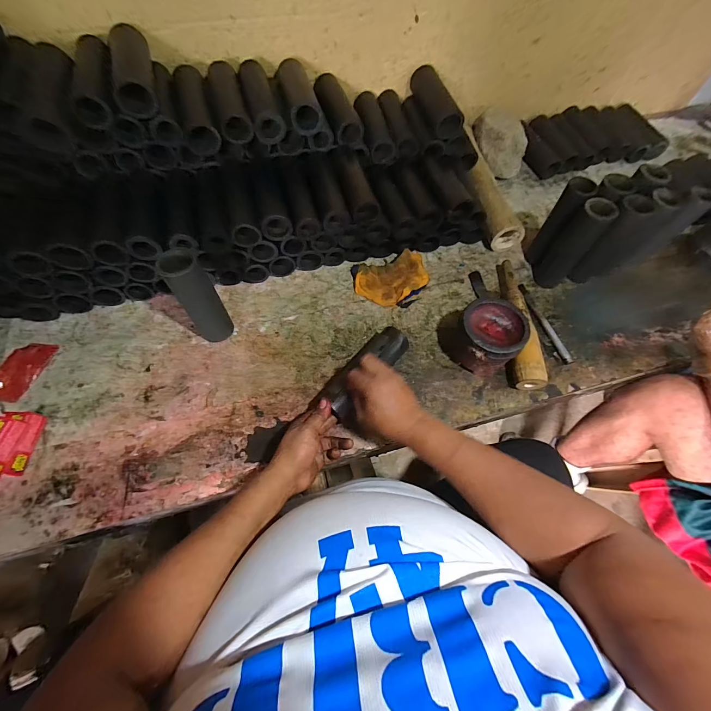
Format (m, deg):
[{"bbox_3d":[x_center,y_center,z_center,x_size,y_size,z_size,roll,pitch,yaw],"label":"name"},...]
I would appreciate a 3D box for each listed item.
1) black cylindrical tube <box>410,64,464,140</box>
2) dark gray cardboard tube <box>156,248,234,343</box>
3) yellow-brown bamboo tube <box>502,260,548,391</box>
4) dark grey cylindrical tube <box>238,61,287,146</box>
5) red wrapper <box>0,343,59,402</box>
[{"bbox_3d":[0.176,-0.558,0.720,0.066,0.057,0.190,-10,62,-8],"label":"black cylindrical tube"},{"bbox_3d":[-0.254,-0.087,0.543,0.057,0.188,0.058,-30,67,-17],"label":"dark gray cardboard tube"},{"bbox_3d":[0.315,-0.070,0.628,0.052,0.054,0.284,8,61,1],"label":"yellow-brown bamboo tube"},{"bbox_3d":[-0.175,-0.468,0.608,0.056,0.053,0.186,-14,63,-10],"label":"dark grey cylindrical tube"},{"bbox_3d":[-0.578,0.024,0.565,0.059,0.015,0.114,9,61,2],"label":"red wrapper"}]

